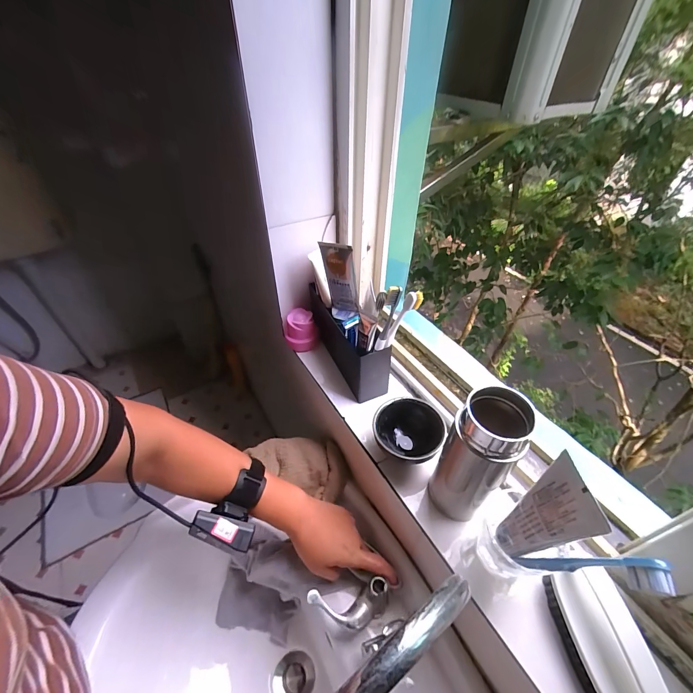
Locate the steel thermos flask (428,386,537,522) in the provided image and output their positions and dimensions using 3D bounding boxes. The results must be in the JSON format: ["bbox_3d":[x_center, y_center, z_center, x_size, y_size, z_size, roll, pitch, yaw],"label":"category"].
[{"bbox_3d":[0.130,0.117,0.348,0.058,0.177,0.057,0,44,0],"label":"steel thermos flask"}]

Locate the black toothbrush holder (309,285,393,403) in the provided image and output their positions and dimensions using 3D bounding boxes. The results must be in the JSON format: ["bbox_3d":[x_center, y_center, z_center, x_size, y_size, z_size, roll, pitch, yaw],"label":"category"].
[{"bbox_3d":[-0.005,-0.015,0.533,0.051,0.096,0.197,-20,47,-20],"label":"black toothbrush holder"}]

